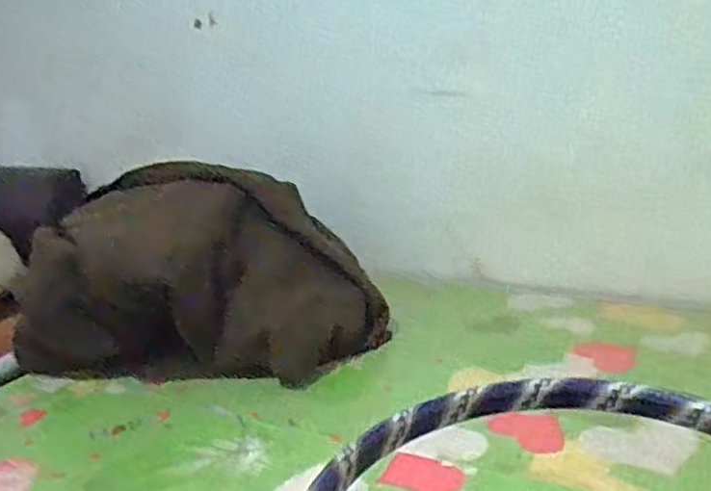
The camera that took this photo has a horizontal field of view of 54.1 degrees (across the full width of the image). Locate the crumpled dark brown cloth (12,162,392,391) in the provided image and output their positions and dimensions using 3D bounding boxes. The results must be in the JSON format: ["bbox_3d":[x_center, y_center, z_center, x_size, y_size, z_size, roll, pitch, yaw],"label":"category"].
[{"bbox_3d":[-0.284,0.055,1.394,0.674,0.359,0.313,-5,17,-3],"label":"crumpled dark brown cloth"}]

